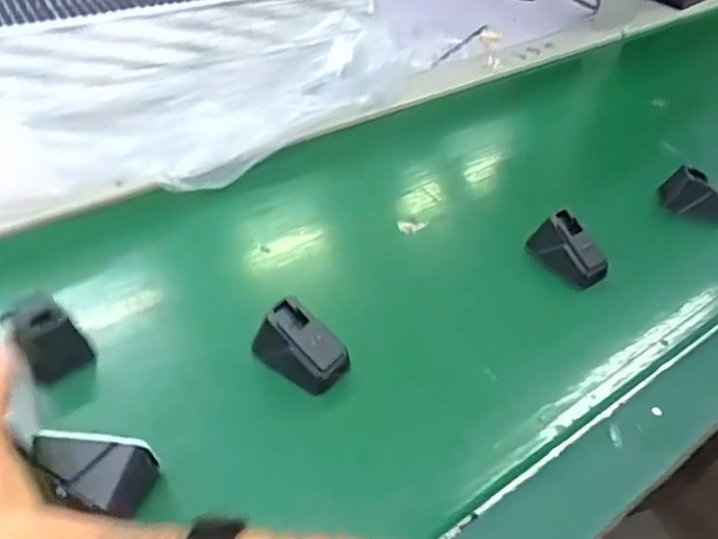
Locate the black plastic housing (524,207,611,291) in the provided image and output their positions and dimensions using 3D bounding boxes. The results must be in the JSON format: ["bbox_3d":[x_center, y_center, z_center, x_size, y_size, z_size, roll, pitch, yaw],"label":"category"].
[{"bbox_3d":[0.186,-0.021,0.571,0.031,0.040,0.066,-23,51,-28],"label":"black plastic housing"}]

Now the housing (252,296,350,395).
[{"bbox_3d":[-0.041,0.055,0.469,0.065,0.036,0.037,27,47,20],"label":"housing"}]

